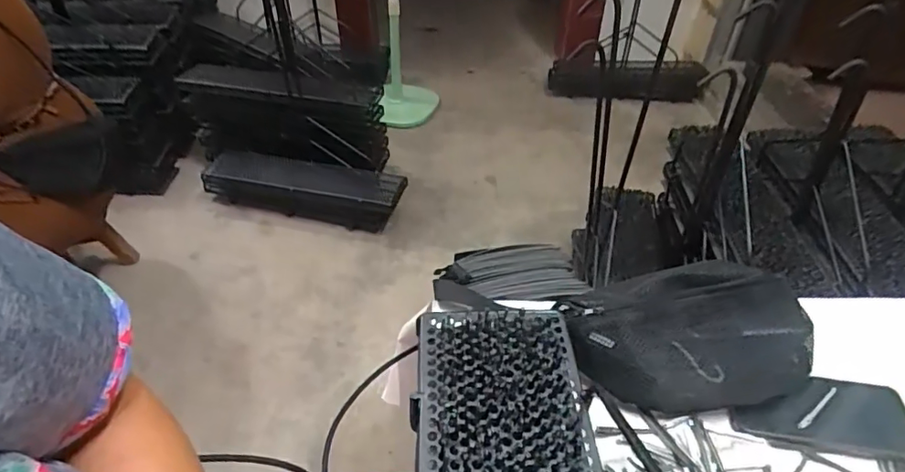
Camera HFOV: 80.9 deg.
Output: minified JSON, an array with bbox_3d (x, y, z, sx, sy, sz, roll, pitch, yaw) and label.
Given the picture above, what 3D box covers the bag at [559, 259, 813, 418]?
[{"bbox_3d":[0.244,0.105,0.547,0.251,0.085,0.131,2,42,2],"label":"bag"}]

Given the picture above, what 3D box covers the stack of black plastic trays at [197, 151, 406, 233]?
[{"bbox_3d":[-0.464,-0.146,1.586,0.641,0.122,0.140,10,43,10],"label":"stack of black plastic trays"}]

